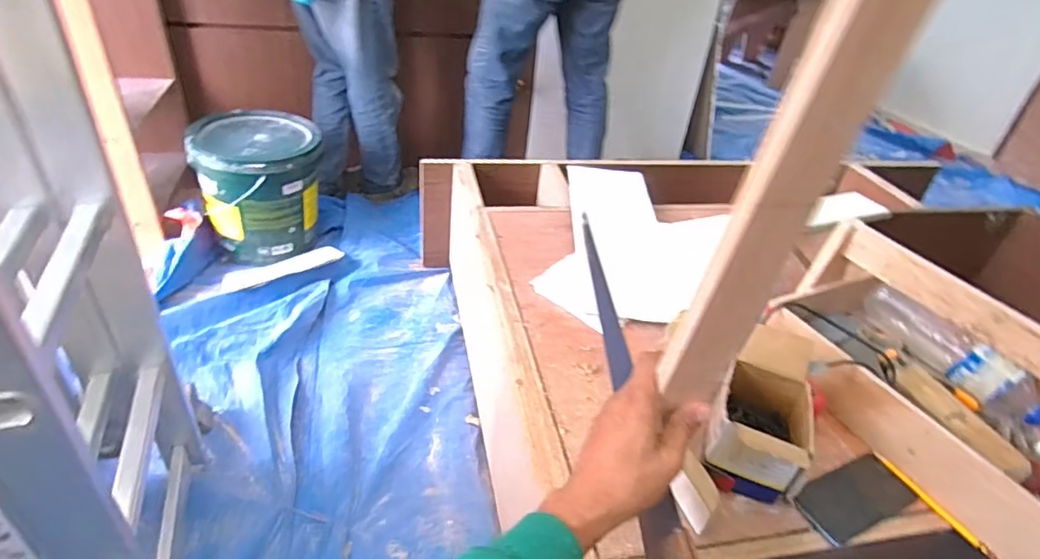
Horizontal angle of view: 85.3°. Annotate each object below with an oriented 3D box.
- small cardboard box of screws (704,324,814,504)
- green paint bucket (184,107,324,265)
[{"bbox_3d":[0.300,0.174,0.694,0.109,0.128,0.192,20,38,19],"label":"small cardboard box of screws"},{"bbox_3d":[-0.680,-0.243,1.512,0.300,0.321,0.265,-10,38,-22],"label":"green paint bucket"}]

